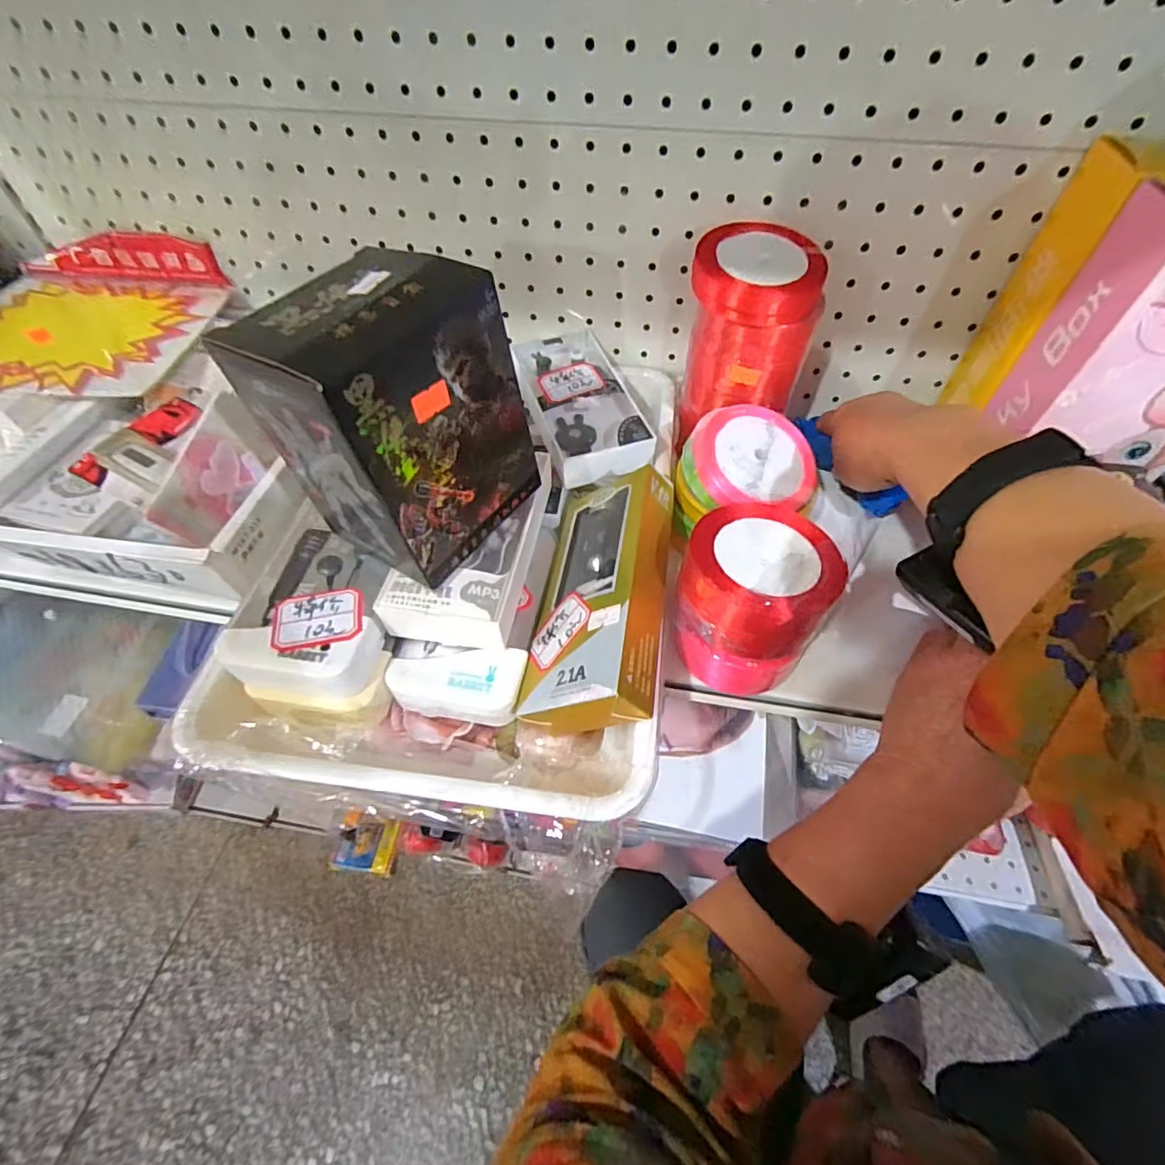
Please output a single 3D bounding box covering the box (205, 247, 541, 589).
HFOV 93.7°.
[{"bbox_3d":[-0.096,-0.079,0.293,0.090,0.142,0.110,29,58,20],"label":"box"}]

